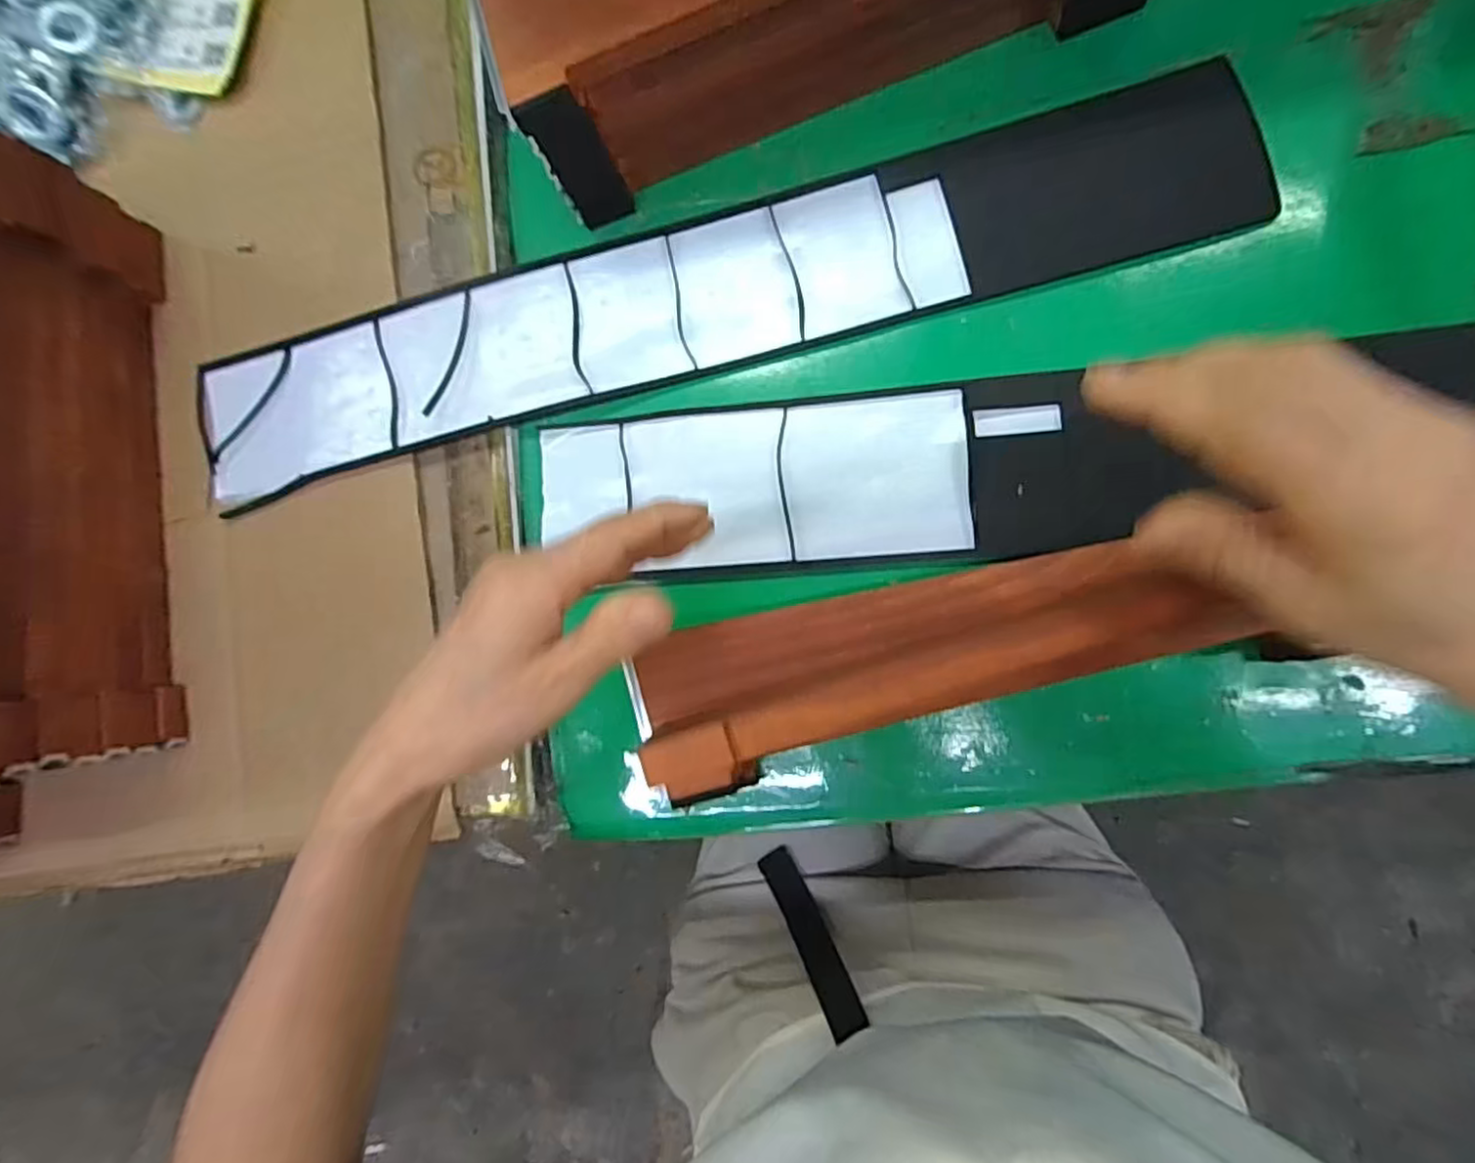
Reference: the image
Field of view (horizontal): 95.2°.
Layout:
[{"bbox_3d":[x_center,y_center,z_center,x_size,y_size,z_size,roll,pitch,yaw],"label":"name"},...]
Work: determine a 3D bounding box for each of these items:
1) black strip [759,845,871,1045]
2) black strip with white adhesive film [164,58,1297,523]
[{"bbox_3d":[0.047,0.232,0.441,0.024,0.129,0.015,-39,123,3],"label":"black strip"},{"bbox_3d":[-0.036,-0.167,0.401,0.630,0.009,0.096,-13,83,7],"label":"black strip with white adhesive film"}]

